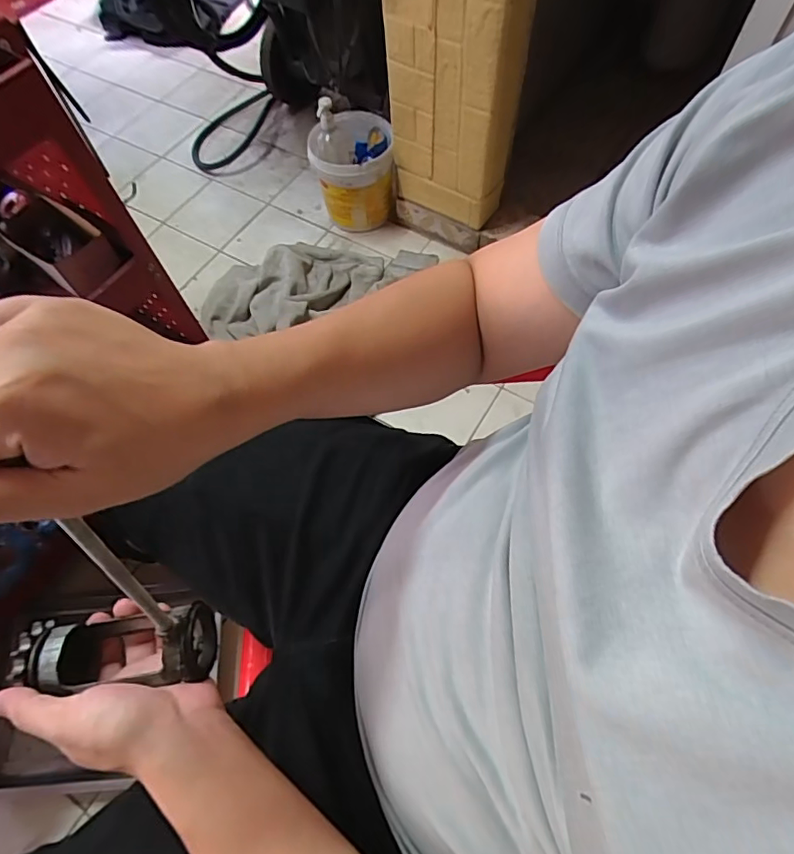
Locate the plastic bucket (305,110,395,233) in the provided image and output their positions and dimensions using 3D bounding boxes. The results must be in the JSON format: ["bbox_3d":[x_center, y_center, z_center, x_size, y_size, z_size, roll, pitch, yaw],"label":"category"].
[{"bbox_3d":[-0.101,-0.602,1.244,0.181,0.244,0.181,-1,62,2],"label":"plastic bucket"}]

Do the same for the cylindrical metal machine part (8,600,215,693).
[{"bbox_3d":[-0.178,0.143,0.335,0.108,0.051,0.043,-7,62,4],"label":"cylindrical metal machine part"}]

